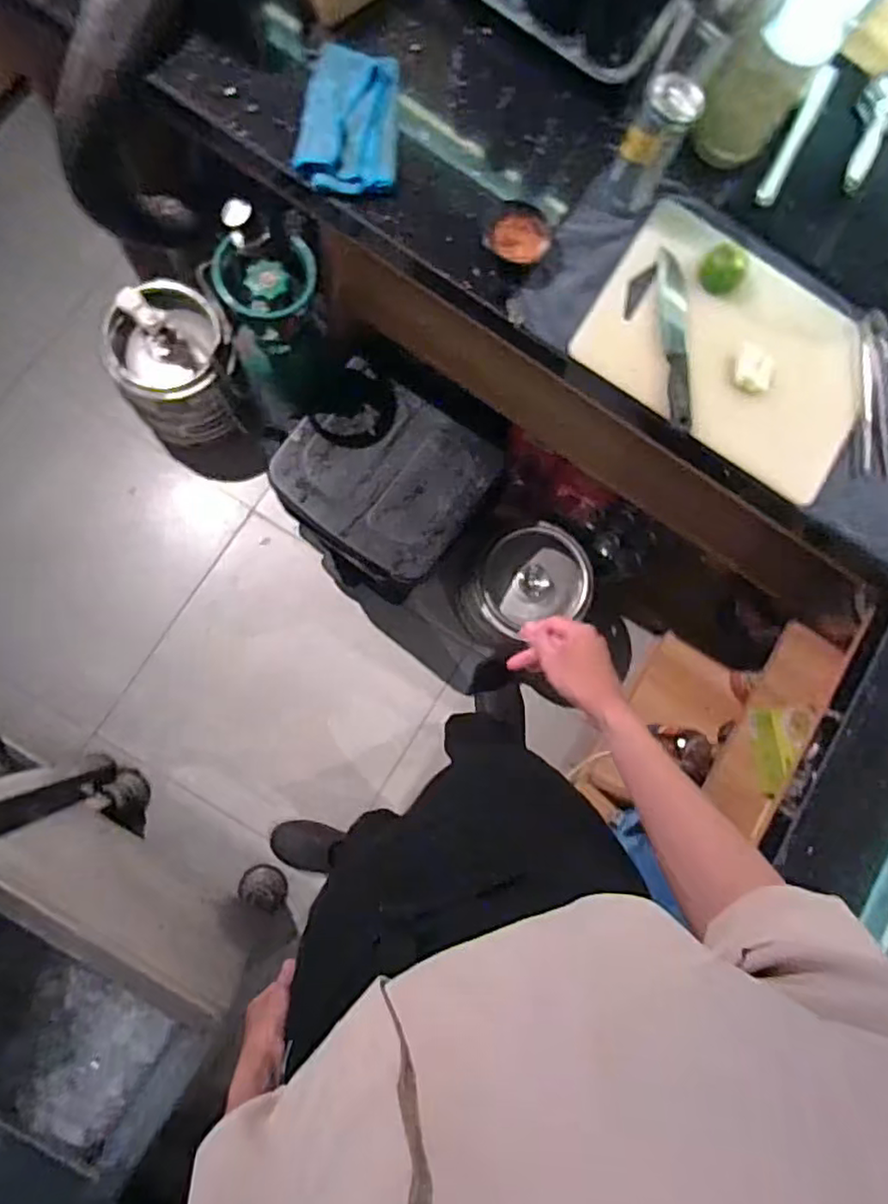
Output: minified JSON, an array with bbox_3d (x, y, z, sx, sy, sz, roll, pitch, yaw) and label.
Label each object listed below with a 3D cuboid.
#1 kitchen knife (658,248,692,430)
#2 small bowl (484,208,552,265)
[{"bbox_3d":[0.281,-0.315,0.776,0.038,0.017,0.222,1,84,-7],"label":"kitchen knife"},{"bbox_3d":[0.087,-0.435,0.775,0.074,0.032,0.062,10,83,-6],"label":"small bowl"}]

